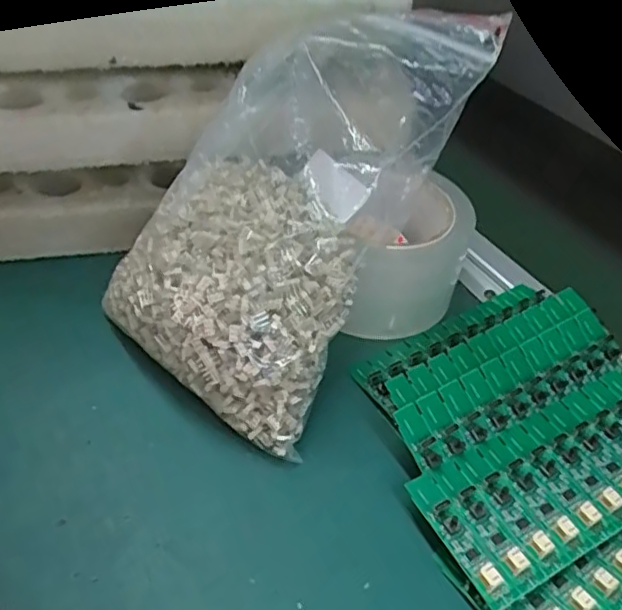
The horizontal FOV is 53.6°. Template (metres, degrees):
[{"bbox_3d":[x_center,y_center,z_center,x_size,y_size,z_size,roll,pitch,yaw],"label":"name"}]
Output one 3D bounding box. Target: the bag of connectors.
[{"bbox_3d":[-0.021,-0.042,0.301,0.136,0.171,0.131,35,51,27],"label":"bag of connectors"}]

